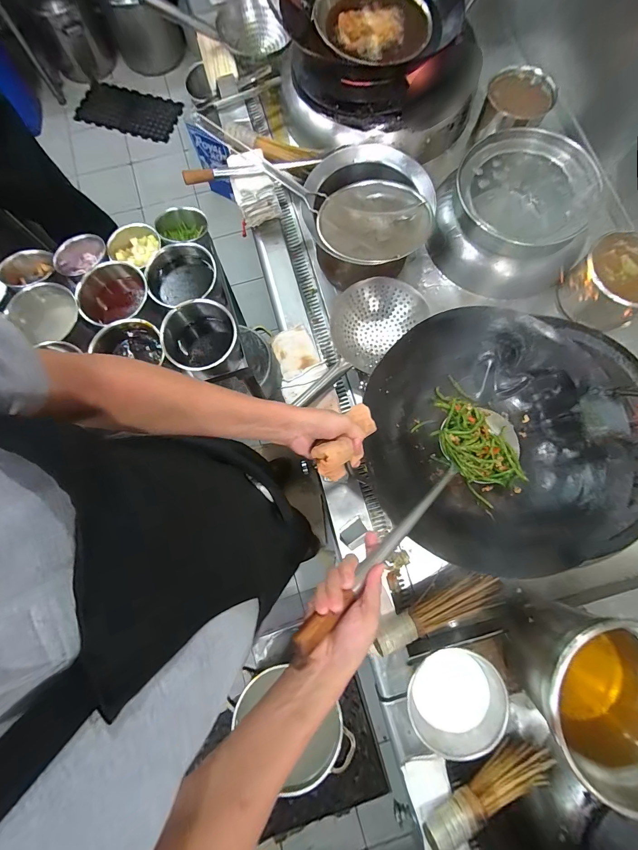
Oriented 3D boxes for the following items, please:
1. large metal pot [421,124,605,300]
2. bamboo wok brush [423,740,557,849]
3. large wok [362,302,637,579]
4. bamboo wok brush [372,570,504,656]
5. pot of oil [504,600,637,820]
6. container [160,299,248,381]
[{"bbox_3d":[0.453,-0.503,0.812,0.306,0.193,0.305,0,78,0],"label":"large metal pot"},{"bbox_3d":[0.308,0.662,0.593,0.261,0.080,0.055,-25,80,-5],"label":"bamboo wok brush"},{"bbox_3d":[0.305,0.024,0.599,0.419,0.137,0.419,-8,79,-2],"label":"large wok"},{"bbox_3d":[0.233,0.362,0.658,0.274,0.053,0.074,-17,79,-4],"label":"bamboo wok brush"},{"bbox_3d":[0.438,0.420,0.547,0.215,0.217,0.228,37,81,7],"label":"pot of oil"},{"bbox_3d":[-0.257,-0.184,0.770,0.142,0.139,0.148,0,78,0],"label":"container"}]

